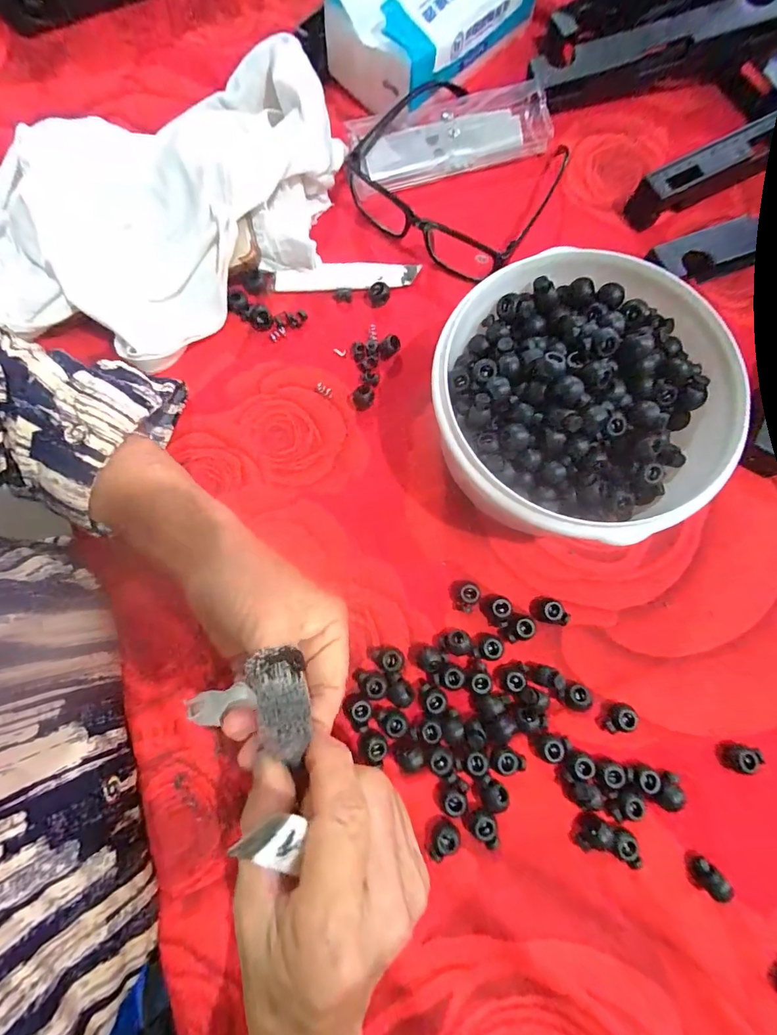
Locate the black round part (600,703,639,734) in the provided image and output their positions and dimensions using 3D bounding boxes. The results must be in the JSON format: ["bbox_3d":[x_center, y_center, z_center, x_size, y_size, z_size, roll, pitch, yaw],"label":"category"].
[{"bbox_3d":[0.136,0.119,0.256,0.020,0.009,0.014,-36,80,-8],"label":"black round part"}]

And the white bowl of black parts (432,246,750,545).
[{"bbox_3d":[0.113,-0.062,0.265,0.165,0.076,0.157,0,78,-1],"label":"white bowl of black parts"}]

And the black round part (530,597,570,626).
[{"bbox_3d":[0.101,0.059,0.274,0.021,0.010,0.015,12,77,2],"label":"black round part"}]

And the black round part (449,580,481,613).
[{"bbox_3d":[0.049,0.050,0.276,0.017,0.012,0.020,-10,77,-3],"label":"black round part"}]

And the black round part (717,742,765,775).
[{"bbox_3d":[0.203,0.139,0.252,0.018,0.011,0.015,14,77,3],"label":"black round part"}]

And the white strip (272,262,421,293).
[{"bbox_3d":[-0.031,-0.179,0.324,0.106,0.009,0.020,-2,77,-1],"label":"white strip"}]

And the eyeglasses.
[{"bbox_3d":[0.051,-0.264,0.331,0.130,0.034,0.138,31,79,7],"label":"eyeglasses"}]

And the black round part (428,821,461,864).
[{"bbox_3d":[0.030,0.179,0.240,0.019,0.009,0.014,-31,79,-7],"label":"black round part"}]

